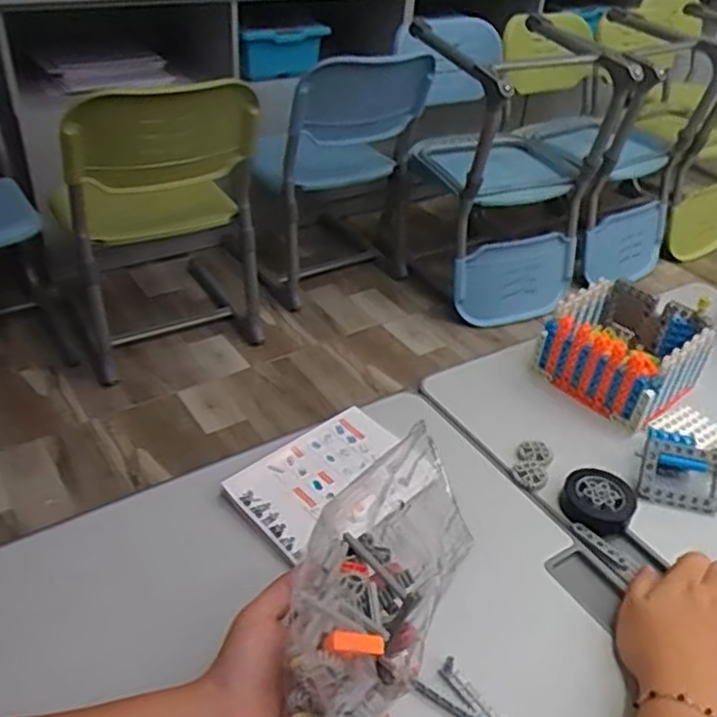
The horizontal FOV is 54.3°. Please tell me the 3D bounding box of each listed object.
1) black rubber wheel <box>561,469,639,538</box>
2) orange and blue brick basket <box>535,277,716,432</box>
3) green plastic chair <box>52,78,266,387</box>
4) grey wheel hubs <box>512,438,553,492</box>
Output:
[{"bbox_3d":[0.207,0.121,0.601,0.058,0.018,0.064,25,41,25],"label":"black rubber wheel"},{"bbox_3d":[0.280,-0.012,0.727,0.137,0.083,0.129,-24,45,-33],"label":"orange and blue brick basket"},{"bbox_3d":[-0.479,-0.394,1.687,0.443,0.639,0.634,-4,38,-12],"label":"green plastic chair"},{"bbox_3d":[0.159,0.095,0.637,0.030,0.009,0.062,16,38,15],"label":"grey wheel hubs"}]

